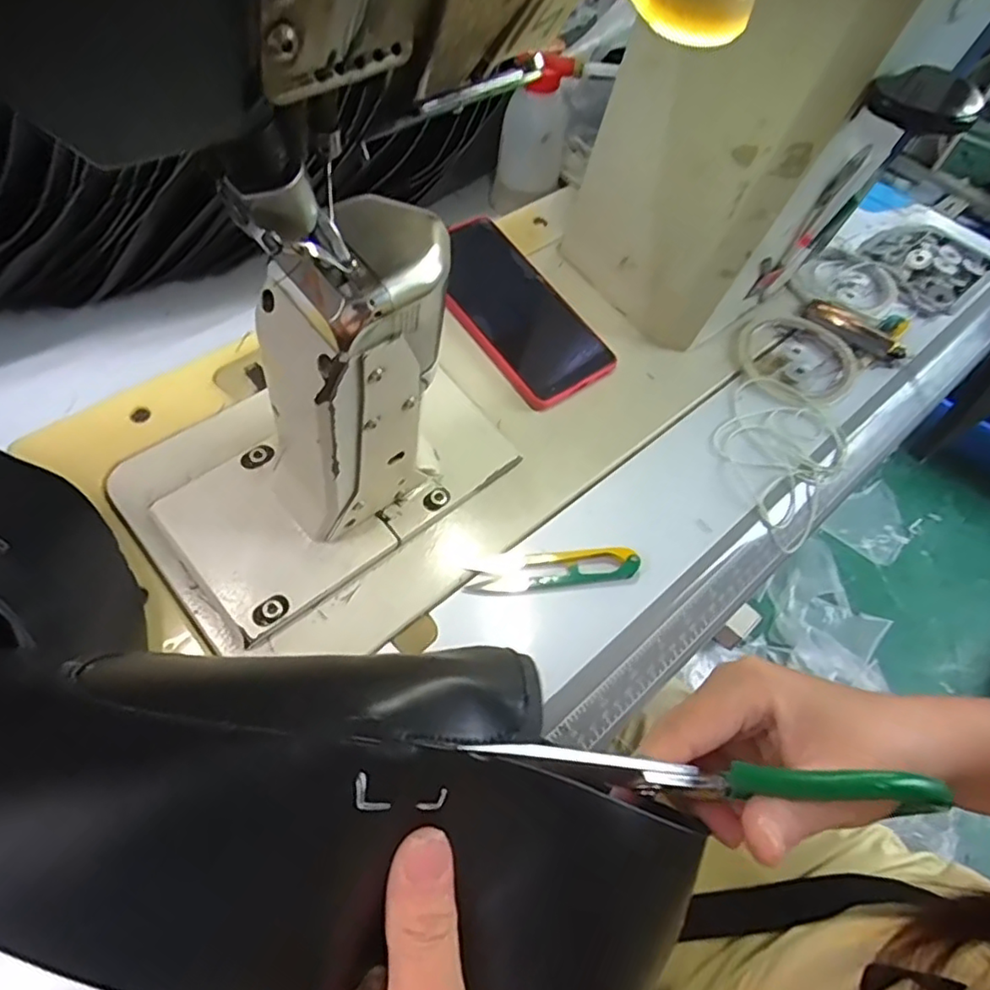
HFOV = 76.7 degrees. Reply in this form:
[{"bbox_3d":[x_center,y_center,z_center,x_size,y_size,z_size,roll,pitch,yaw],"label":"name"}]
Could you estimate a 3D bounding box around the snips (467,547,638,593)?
[{"bbox_3d":[0.034,0.044,0.376,0.100,0.017,0.023,-4,58,-8],"label":"snips"}]

